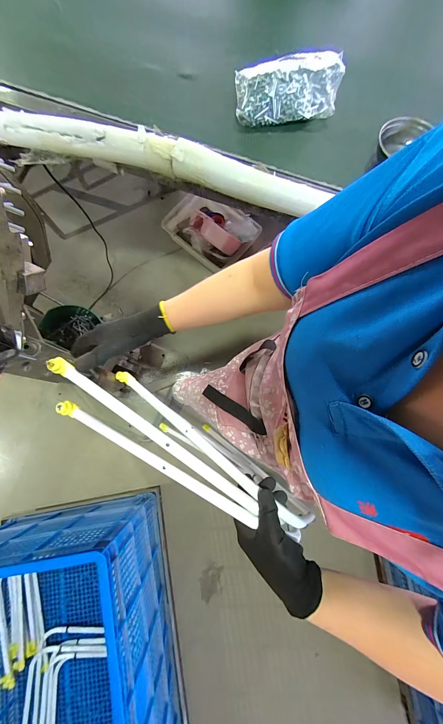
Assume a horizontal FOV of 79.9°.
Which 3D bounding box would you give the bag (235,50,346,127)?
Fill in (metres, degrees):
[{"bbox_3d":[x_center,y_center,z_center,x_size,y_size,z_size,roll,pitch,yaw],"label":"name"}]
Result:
[{"bbox_3d":[0.175,-0.711,0.690,0.273,0.075,0.139,-5,79,-1],"label":"bag"}]

